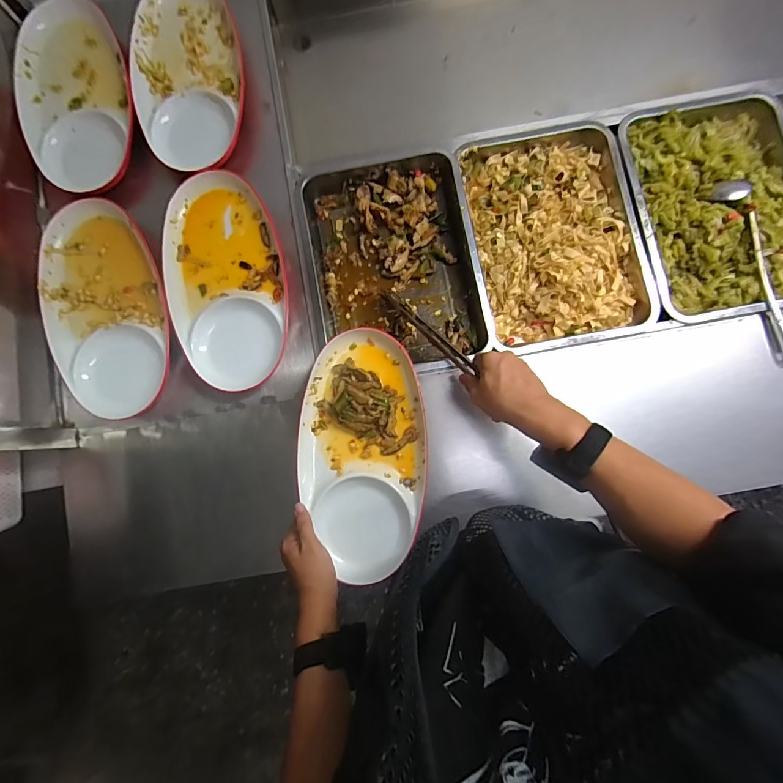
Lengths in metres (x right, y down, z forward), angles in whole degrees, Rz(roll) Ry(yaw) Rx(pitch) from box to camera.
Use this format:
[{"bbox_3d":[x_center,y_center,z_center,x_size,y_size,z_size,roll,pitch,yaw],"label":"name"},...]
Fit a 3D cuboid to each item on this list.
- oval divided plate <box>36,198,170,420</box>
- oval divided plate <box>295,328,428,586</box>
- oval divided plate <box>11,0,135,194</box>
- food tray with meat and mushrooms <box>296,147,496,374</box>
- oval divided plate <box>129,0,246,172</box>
[{"bbox_3d":[-0.439,-0.136,0.618,0.180,0.034,0.347,-19,84,0],"label":"oval divided plate"},{"bbox_3d":[-0.042,0.083,0.556,0.175,0.038,0.337,-1,80,-1],"label":"oval divided plate"},{"bbox_3d":[-0.528,-0.504,0.667,0.183,0.038,0.344,-20,84,0],"label":"oval divided plate"},{"bbox_3d":[-0.003,-0.210,0.642,0.250,0.056,0.381,-12,84,1],"label":"food tray with meat and mushrooms"},{"bbox_3d":[-0.339,-0.535,0.667,0.186,0.043,0.347,-7,84,1],"label":"oval divided plate"}]

